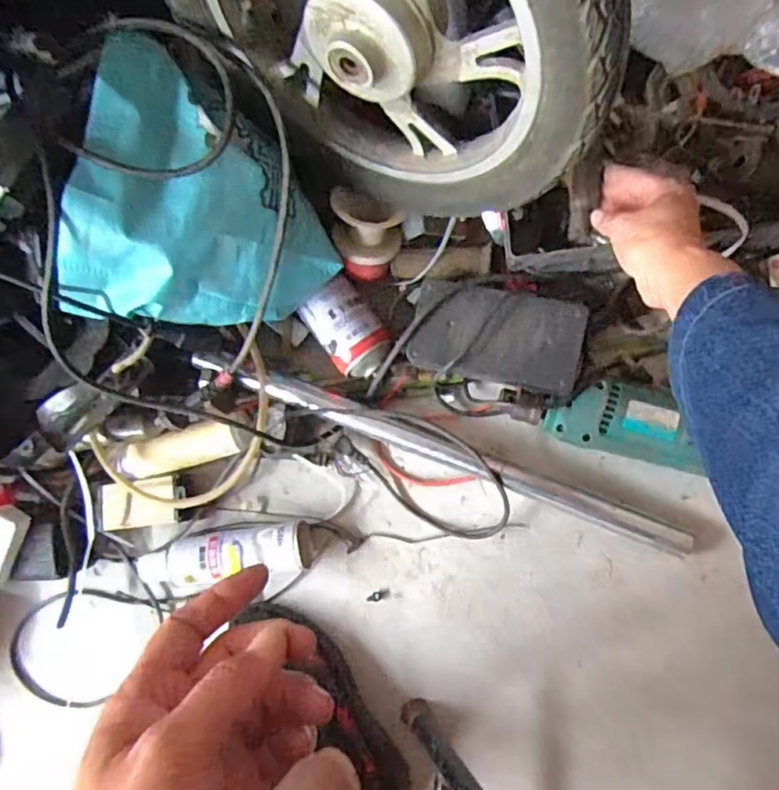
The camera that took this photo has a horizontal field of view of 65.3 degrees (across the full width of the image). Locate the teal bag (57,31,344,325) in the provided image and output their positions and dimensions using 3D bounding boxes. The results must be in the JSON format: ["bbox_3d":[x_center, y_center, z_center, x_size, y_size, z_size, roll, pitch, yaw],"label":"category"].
[{"bbox_3d":[-0.157,-0.152,0.533,0.181,0.149,0.223,19,89,10],"label":"teal bag"}]

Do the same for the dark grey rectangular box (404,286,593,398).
[{"bbox_3d":[0.106,-0.056,0.589,0.160,0.021,0.086,13,88,10],"label":"dark grey rectangular box"}]

